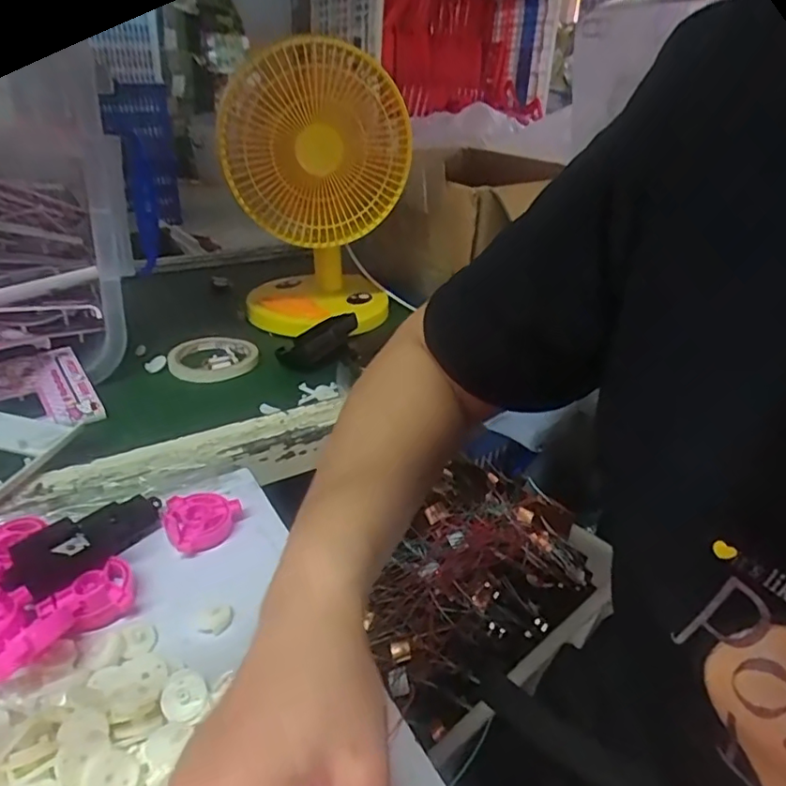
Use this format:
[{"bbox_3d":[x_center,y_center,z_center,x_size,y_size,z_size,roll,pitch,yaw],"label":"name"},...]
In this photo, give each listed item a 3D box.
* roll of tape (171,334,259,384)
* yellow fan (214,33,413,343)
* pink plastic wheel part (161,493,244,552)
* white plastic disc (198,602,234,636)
[{"bbox_3d":[-0.211,-0.040,0.683,0.099,0.021,0.100,2,30,-1],"label":"roll of tape"},{"bbox_3d":[-0.085,-0.244,0.732,0.198,0.295,0.220,5,30,4],"label":"yellow fan"},{"bbox_3d":[-0.142,0.095,0.436,0.055,0.018,0.049,-7,31,-16],"label":"pink plastic wheel part"},{"bbox_3d":[-0.112,0.142,0.367,0.020,0.004,0.022,2,30,-1],"label":"white plastic disc"}]

